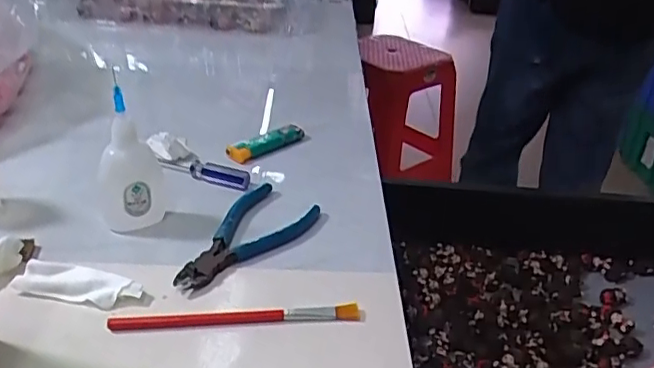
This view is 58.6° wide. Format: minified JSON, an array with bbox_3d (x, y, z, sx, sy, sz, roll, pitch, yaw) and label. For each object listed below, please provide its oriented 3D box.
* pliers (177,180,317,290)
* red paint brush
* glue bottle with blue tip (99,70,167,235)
[{"bbox_3d":[-0.056,0.038,0.407,0.054,0.011,0.124,17,33,22],"label":"pliers"},{"bbox_3d":[-0.052,0.078,0.339,0.143,0.007,0.008,-1,31,-8],"label":"red paint brush"},{"bbox_3d":[-0.139,-0.018,0.404,0.043,0.105,0.031,-7,32,-18],"label":"glue bottle with blue tip"}]

